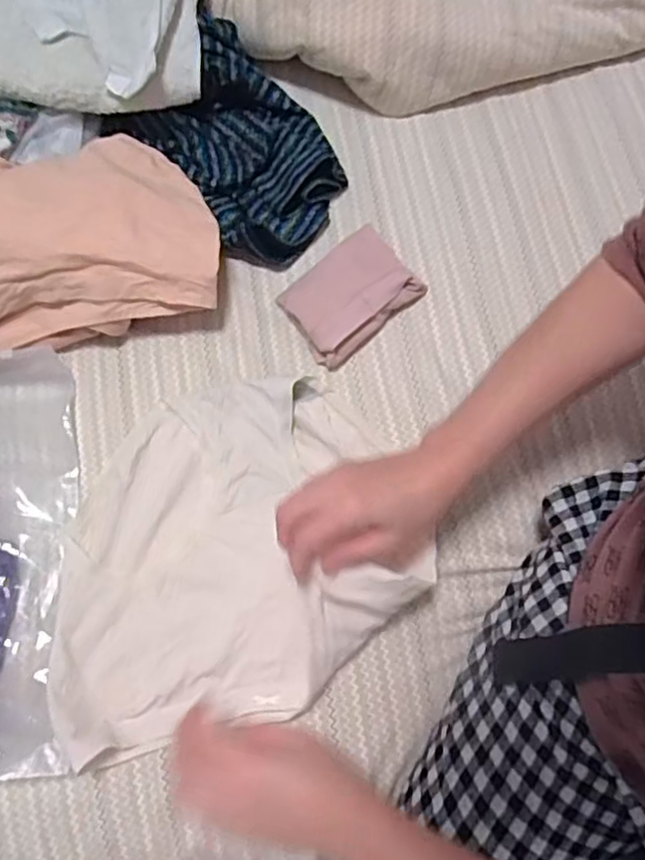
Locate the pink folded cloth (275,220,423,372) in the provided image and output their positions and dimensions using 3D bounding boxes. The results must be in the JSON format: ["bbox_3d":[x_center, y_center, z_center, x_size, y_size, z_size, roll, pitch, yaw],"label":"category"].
[{"bbox_3d":[0.027,-0.137,0.643,0.131,0.033,0.095,-39,76,-11],"label":"pink folded cloth"}]

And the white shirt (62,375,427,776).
[{"bbox_3d":[-0.081,0.096,0.548,0.306,0.067,0.288,-12,72,-3],"label":"white shirt"}]

